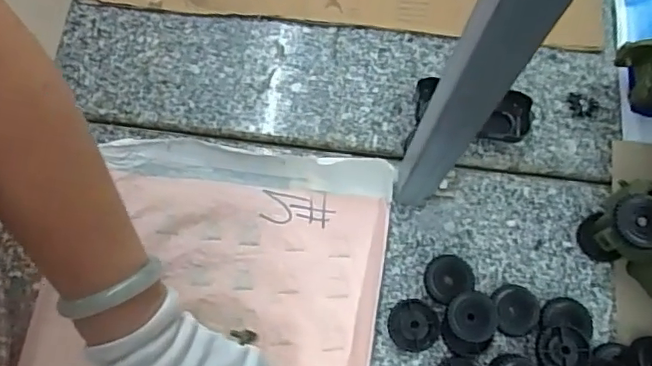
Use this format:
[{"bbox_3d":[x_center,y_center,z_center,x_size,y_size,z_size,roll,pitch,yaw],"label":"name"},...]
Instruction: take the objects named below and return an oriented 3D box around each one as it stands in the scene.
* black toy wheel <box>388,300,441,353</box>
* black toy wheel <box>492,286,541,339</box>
[{"bbox_3d":[0.077,0.124,0.489,0.045,0.012,0.043,0,72,-1],"label":"black toy wheel"},{"bbox_3d":[0.166,0.112,0.493,0.039,0.019,0.043,5,72,0],"label":"black toy wheel"}]

